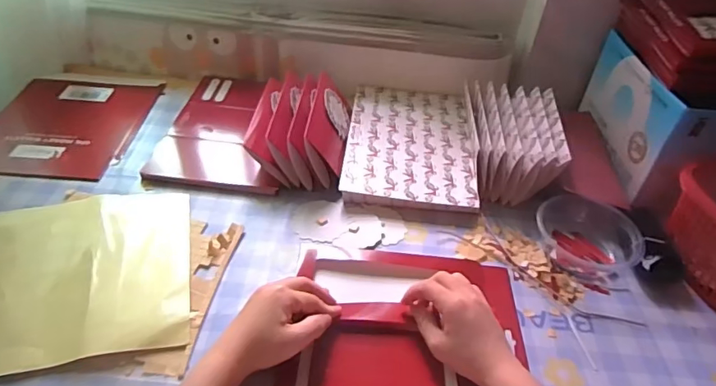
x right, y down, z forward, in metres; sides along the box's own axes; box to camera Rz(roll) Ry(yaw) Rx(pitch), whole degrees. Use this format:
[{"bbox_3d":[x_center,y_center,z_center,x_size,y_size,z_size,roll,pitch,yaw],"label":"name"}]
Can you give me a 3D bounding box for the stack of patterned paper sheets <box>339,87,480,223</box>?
[{"bbox_3d":[0.076,-0.071,0.728,0.176,0.023,0.276,6,42,2],"label":"stack of patterned paper sheets"}]

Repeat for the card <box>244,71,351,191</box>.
[{"bbox_3d":[-0.075,-0.091,0.687,0.121,0.074,0.169,5,42,1],"label":"card"}]

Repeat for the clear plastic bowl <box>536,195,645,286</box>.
[{"bbox_3d":[0.267,0.053,0.595,0.117,0.042,0.100,28,47,23],"label":"clear plastic bowl"}]

